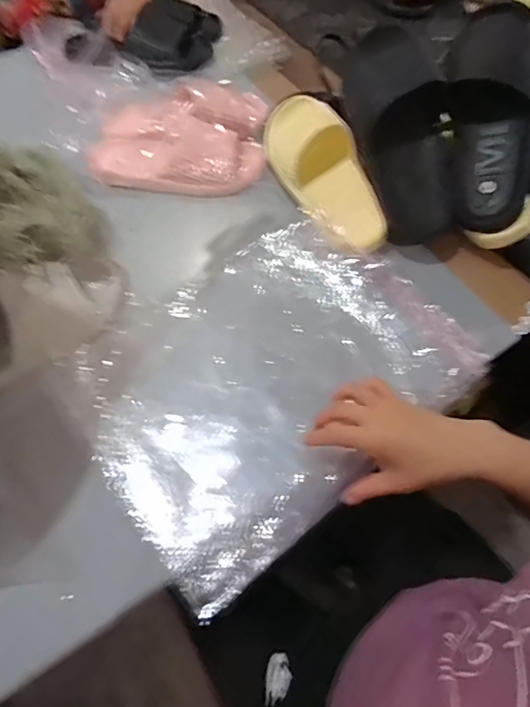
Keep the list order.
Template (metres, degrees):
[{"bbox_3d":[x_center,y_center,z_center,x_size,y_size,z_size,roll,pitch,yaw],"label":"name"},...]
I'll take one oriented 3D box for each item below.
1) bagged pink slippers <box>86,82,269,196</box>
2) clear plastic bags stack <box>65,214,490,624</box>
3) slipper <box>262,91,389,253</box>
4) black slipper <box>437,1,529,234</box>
[{"bbox_3d":[-0.128,-0.319,0.649,0.249,0.065,0.177,1,61,1],"label":"bagged pink slippers"},{"bbox_3d":[0.010,0.012,0.498,0.402,0.033,0.304,-34,68,-20],"label":"clear plastic bags stack"},{"bbox_3d":[0.076,-0.248,0.583,0.097,0.067,0.271,-19,63,-10],"label":"slipper"},{"bbox_3d":[0.269,-0.280,0.539,0.121,0.088,0.255,4,91,-1],"label":"black slipper"}]

